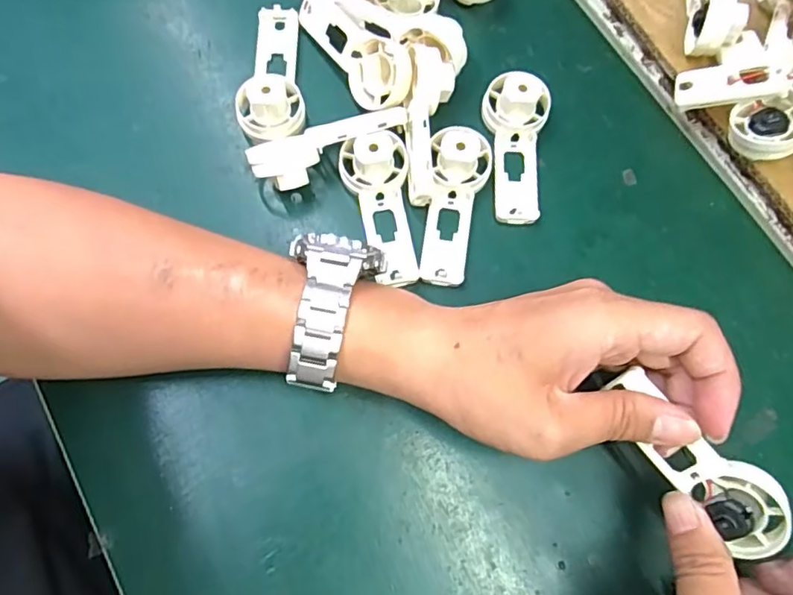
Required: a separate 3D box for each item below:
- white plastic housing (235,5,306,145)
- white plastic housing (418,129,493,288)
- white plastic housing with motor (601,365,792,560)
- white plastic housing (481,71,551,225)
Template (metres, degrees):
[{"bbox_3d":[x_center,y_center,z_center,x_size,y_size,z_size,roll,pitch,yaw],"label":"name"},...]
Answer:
[{"bbox_3d":[-0.076,-0.135,0.350,0.037,0.026,0.097,-4,72,-3],"label":"white plastic housing"},{"bbox_3d":[0.033,-0.052,0.330,0.032,0.019,0.090,9,85,1],"label":"white plastic housing"},{"bbox_3d":[0.132,0.072,0.257,0.030,0.020,0.093,-41,76,-13],"label":"white plastic housing with motor"},{"bbox_3d":[0.072,-0.088,0.343,0.037,0.020,0.089,-1,85,-2],"label":"white plastic housing"}]

